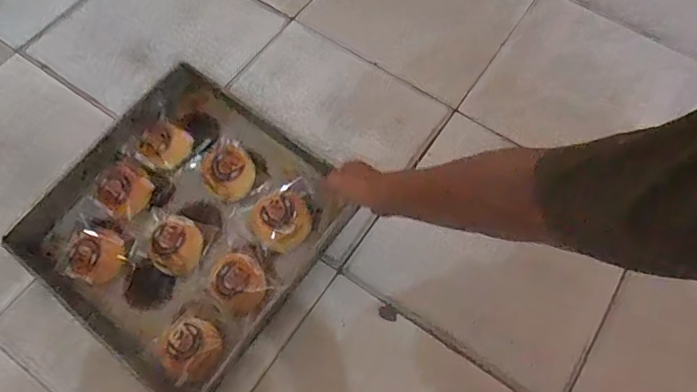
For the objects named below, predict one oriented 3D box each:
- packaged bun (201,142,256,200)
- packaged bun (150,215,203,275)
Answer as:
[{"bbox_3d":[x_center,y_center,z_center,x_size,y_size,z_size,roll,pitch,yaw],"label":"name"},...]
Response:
[{"bbox_3d":[-0.196,-0.042,0.822,0.086,0.027,0.083,1,63,-1],"label":"packaged bun"},{"bbox_3d":[-0.272,0.076,0.788,0.073,0.034,0.084,4,63,0],"label":"packaged bun"}]

